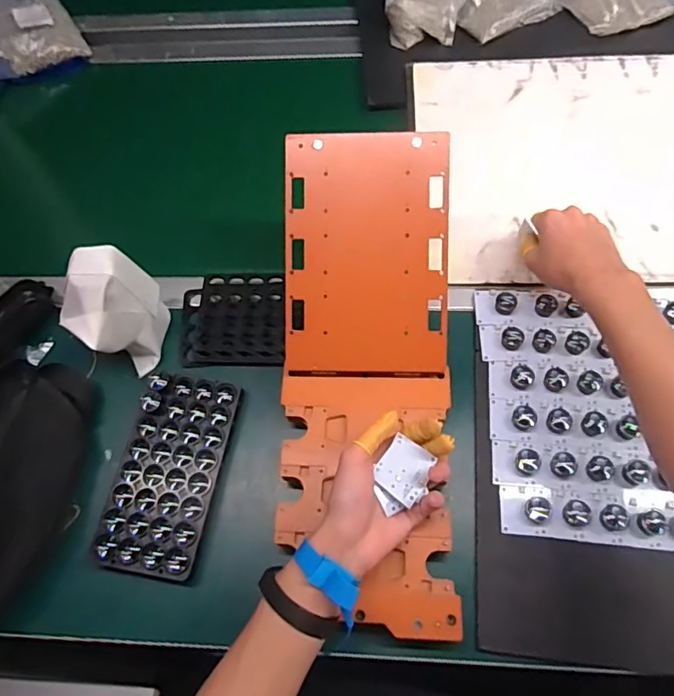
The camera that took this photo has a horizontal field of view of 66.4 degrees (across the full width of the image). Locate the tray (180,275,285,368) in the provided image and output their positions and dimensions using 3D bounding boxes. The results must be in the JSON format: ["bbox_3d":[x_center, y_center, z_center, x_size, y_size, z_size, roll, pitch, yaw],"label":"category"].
[{"bbox_3d":[-0.120,-0.030,0.594,0.118,0.019,0.111,-3,65,3],"label":"tray"}]

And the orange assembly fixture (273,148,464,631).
[{"bbox_3d":[0.028,0.004,0.501,0.165,0.061,0.420,-1,83,1],"label":"orange assembly fixture"}]

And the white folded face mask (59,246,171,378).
[{"bbox_3d":[-0.235,-0.039,0.547,0.082,0.114,0.106,19,68,13],"label":"white folded face mask"}]

